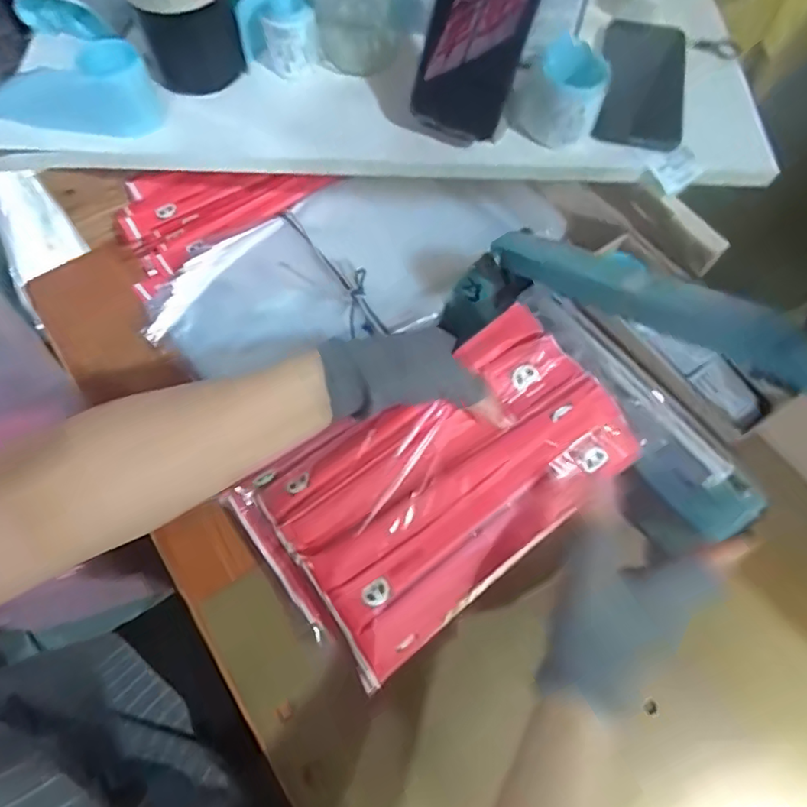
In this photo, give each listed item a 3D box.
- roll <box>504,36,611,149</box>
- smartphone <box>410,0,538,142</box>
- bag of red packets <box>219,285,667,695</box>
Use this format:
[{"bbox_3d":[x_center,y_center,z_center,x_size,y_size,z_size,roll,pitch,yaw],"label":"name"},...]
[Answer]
[{"bbox_3d":[0.135,-0.271,0.484,0.075,0.052,0.076,1,67,-1],"label":"roll"},{"bbox_3d":[0.059,-0.296,0.428,0.075,0.165,0.015,15,49,-3],"label":"smartphone"},{"bbox_3d":[0.035,0.051,0.392,0.277,0.034,0.153,-35,75,-2],"label":"bag of red packets"}]

